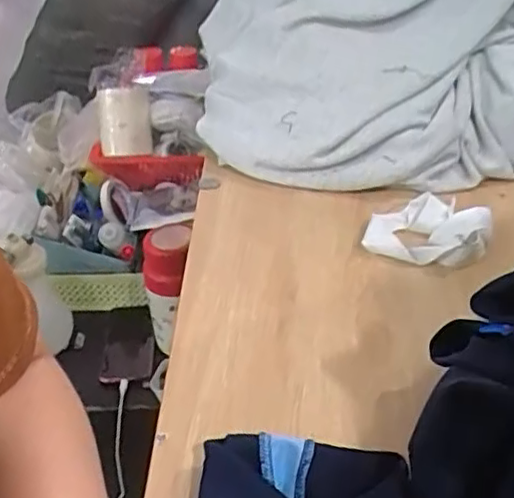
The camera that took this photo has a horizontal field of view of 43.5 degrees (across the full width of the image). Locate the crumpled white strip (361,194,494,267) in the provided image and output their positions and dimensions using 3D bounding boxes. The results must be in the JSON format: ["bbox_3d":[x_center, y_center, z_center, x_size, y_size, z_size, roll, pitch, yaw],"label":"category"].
[{"bbox_3d":[0.171,-0.025,0.642,0.115,0.038,0.095,12,37,16],"label":"crumpled white strip"}]

